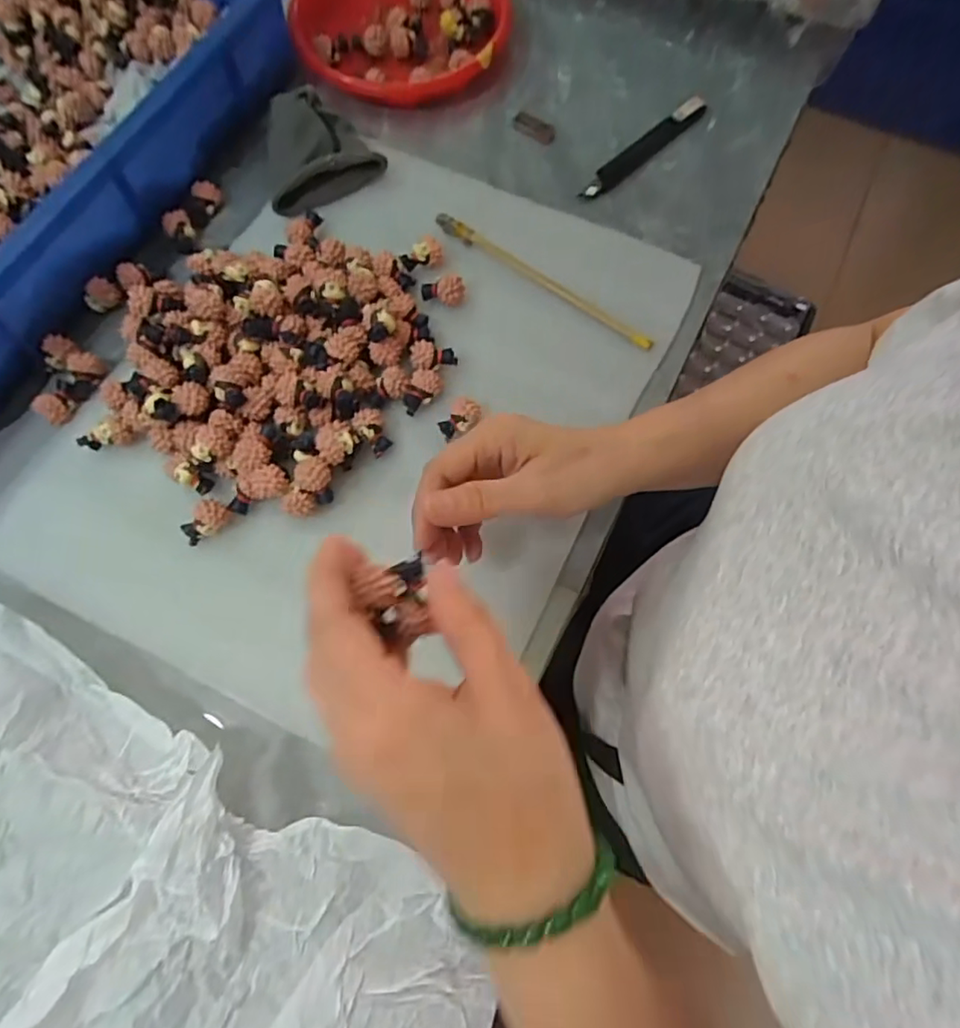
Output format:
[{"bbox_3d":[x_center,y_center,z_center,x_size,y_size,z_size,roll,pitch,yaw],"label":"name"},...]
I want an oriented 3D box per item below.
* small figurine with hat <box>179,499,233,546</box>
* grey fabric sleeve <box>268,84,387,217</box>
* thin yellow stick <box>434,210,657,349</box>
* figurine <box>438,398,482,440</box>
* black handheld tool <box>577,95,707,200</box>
[{"bbox_3d":[-0.167,0.004,0.362,0.030,0.016,0.018,-35,76,-11],"label":"small figurine with hat"},{"bbox_3d":[-0.122,-0.273,0.444,0.082,0.034,0.069,-21,73,-8],"label":"grey fabric sleeve"},{"bbox_3d":[0.045,-0.167,0.425,0.178,0.006,0.013,34,74,10],"label":"thin yellow stick"},{"bbox_3d":[-0.013,-0.062,0.387,0.027,0.016,0.017,-33,75,-11],"label":"figurine"},{"bbox_3d":[0.128,-0.287,0.467,0.134,0.013,0.018,-42,77,-13],"label":"black handheld tool"}]

